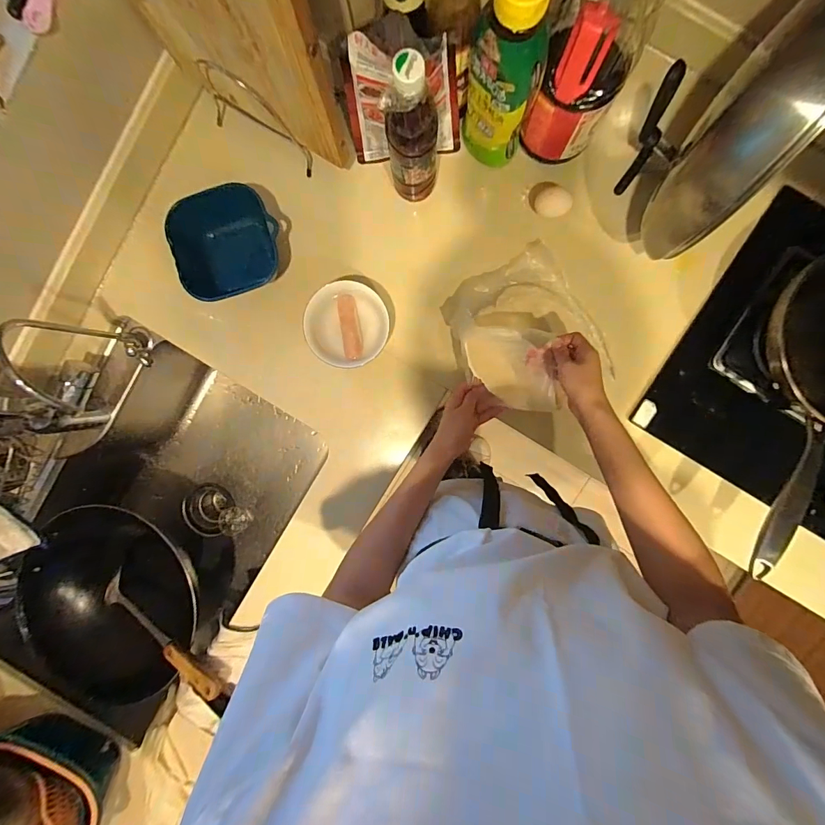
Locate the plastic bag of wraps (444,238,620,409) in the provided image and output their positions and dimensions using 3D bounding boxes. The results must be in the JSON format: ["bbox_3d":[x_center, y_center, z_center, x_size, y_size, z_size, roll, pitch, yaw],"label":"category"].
[{"bbox_3d":[0.168,-0.117,0.582,0.200,0.074,0.222,-34,92,5],"label":"plastic bag of wraps"}]

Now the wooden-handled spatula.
[{"bbox_3d":[-0.434,0.384,0.672,0.294,0.028,0.041,29,95,19],"label":"wooden-handled spatula"}]

